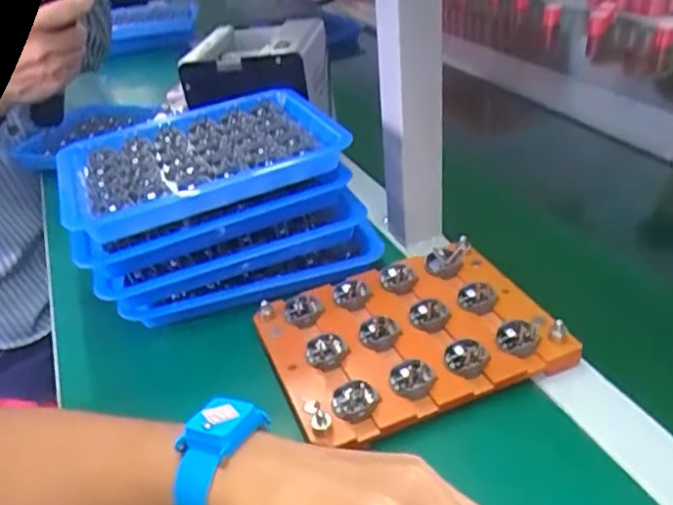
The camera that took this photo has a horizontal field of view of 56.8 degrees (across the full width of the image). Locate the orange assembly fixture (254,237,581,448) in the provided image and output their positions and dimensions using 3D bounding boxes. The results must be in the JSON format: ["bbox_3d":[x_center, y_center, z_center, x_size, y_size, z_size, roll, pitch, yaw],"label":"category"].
[{"bbox_3d":[0.048,0.055,0.440,0.182,0.020,0.141,-16,34,-16],"label":"orange assembly fixture"}]

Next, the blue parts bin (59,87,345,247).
[{"bbox_3d":[-0.117,-0.083,0.527,0.216,0.031,0.157,-17,34,-17],"label":"blue parts bin"}]

